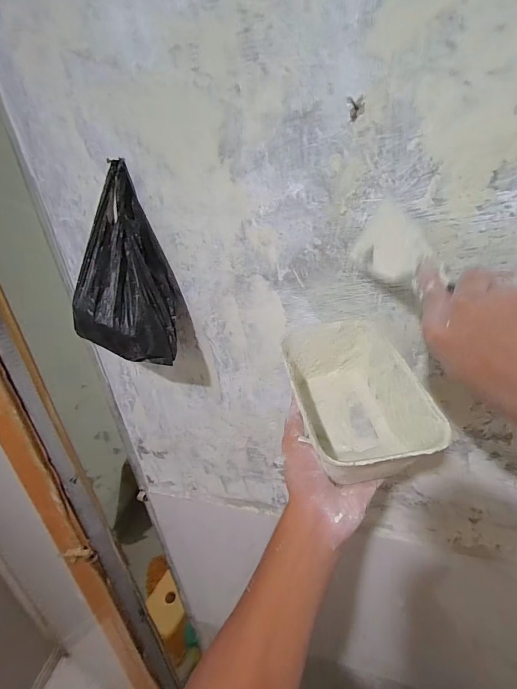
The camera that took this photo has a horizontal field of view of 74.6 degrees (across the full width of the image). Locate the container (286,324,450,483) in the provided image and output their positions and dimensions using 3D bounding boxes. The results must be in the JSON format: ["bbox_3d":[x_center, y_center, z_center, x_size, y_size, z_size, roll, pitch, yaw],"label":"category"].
[{"bbox_3d":[0.097,0.058,0.360,0.123,0.081,0.180,-11,45,-5],"label":"container"}]

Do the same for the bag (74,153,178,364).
[{"bbox_3d":[-0.177,-0.094,0.428,0.126,0.247,0.057,-7,0,1],"label":"bag"}]

